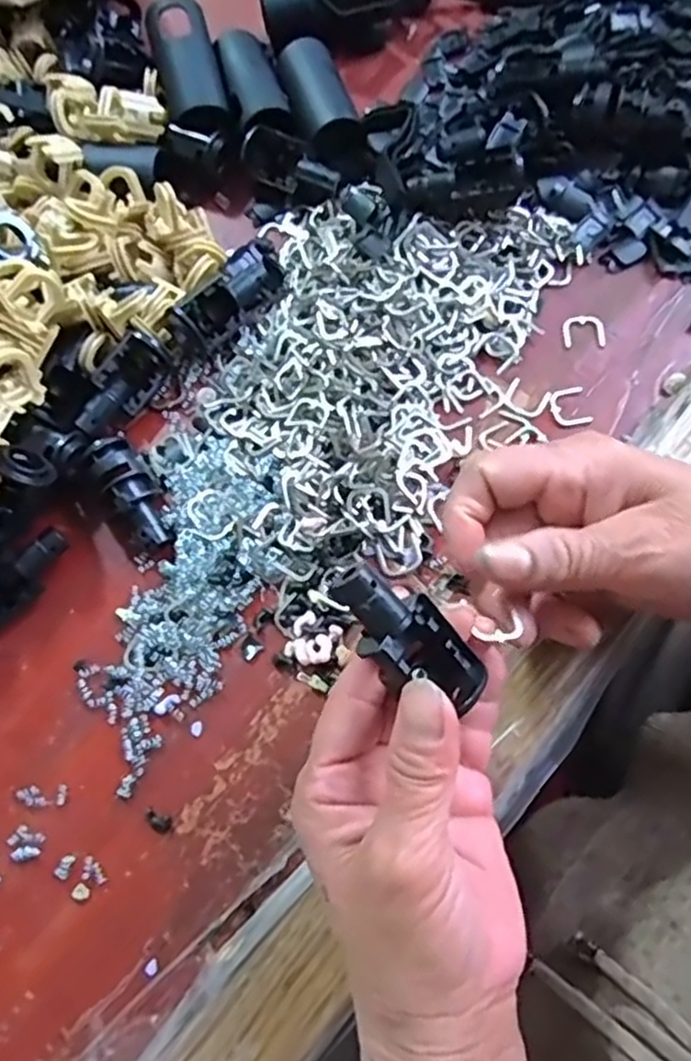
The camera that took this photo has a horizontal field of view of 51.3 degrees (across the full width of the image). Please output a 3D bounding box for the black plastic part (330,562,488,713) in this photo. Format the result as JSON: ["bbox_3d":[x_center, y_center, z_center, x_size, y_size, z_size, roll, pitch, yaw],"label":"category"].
[{"bbox_3d":[0.018,0.032,0.215,0.056,0.019,0.025,39,72,-23],"label":"black plastic part"}]

